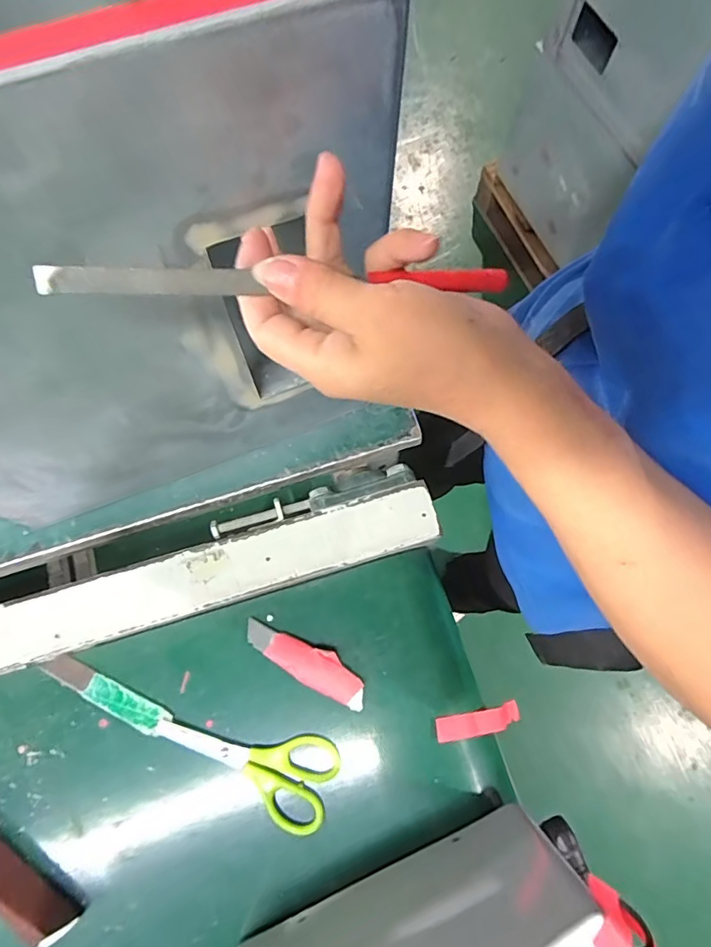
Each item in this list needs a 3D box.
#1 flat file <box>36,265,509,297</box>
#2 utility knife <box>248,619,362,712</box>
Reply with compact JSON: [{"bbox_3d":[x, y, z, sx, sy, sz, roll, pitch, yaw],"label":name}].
[{"bbox_3d":[-0.027,-0.076,0.203,0.183,0.011,0.004,-3,37,-10],"label":"flat file"},{"bbox_3d":[-0.037,0.140,0.378,0.100,0.012,0.027,26,75,6],"label":"utility knife"}]

